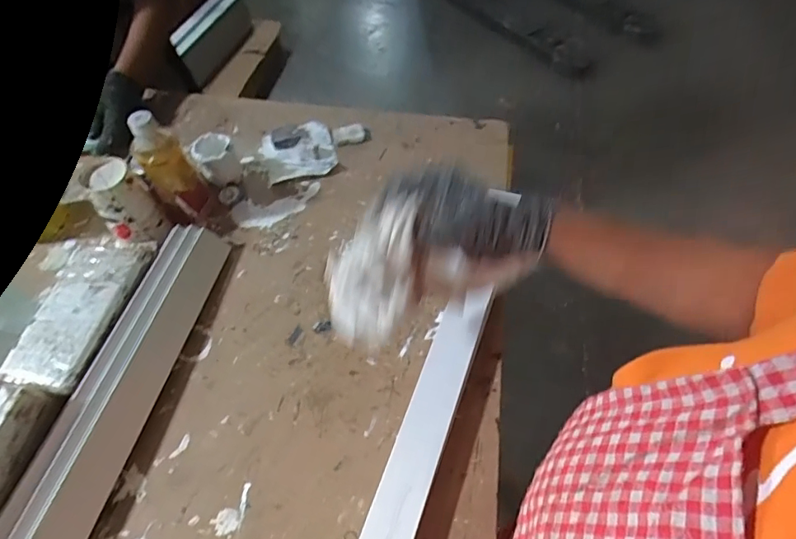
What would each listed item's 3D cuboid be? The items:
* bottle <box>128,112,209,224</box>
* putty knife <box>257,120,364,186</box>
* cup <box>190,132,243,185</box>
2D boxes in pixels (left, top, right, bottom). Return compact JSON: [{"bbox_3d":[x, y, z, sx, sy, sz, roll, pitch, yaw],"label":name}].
[{"bbox_3d":[-0.326,-0.140,0.674,0.067,0.188,0.067,-26,58,-17],"label":"bottle"},{"bbox_3d":[-0.145,-0.211,0.812,0.179,0.029,0.120,-16,56,-11],"label":"putty knife"},{"bbox_3d":[-0.292,-0.173,0.761,0.064,0.076,0.058,-23,57,-15],"label":"cup"}]

